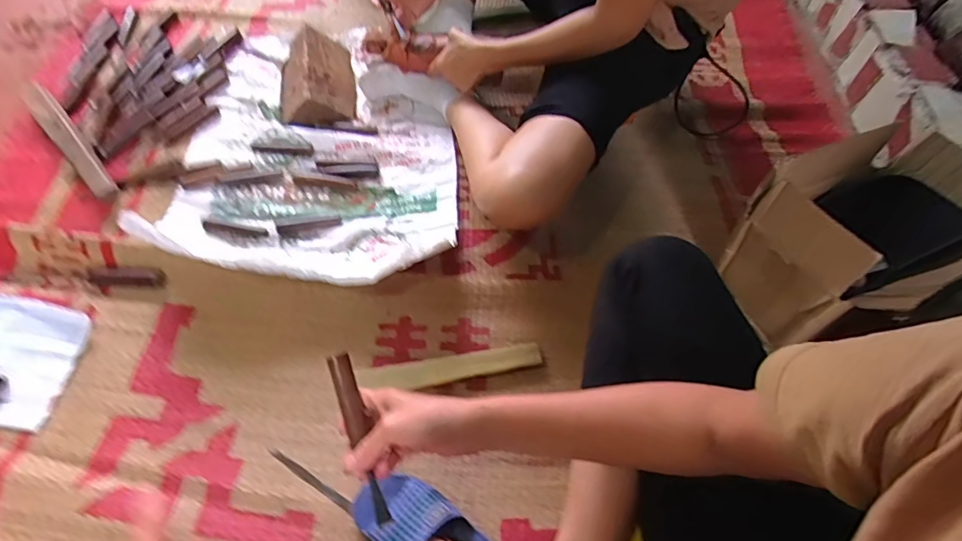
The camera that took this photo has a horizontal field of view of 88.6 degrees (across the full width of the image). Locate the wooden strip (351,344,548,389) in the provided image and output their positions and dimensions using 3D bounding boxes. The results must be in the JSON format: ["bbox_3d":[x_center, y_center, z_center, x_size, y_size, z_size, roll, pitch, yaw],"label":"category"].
[{"bbox_3d":[-0.043,0.137,0.696,0.253,0.010,0.037,-9,69,-3],"label":"wooden strip"}]

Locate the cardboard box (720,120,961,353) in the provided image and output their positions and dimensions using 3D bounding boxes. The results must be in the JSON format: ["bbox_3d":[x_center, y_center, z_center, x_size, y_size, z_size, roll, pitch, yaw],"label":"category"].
[{"bbox_3d":[0.529,-0.048,0.692,0.276,0.191,0.215,-23,64,-14],"label":"cardboard box"}]

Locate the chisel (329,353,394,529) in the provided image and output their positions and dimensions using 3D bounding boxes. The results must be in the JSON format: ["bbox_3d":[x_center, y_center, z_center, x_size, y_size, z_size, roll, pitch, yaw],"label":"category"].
[{"bbox_3d":[-0.116,0.159,0.479,0.024,0.017,0.163,-18,76,-11],"label":"chisel"}]

